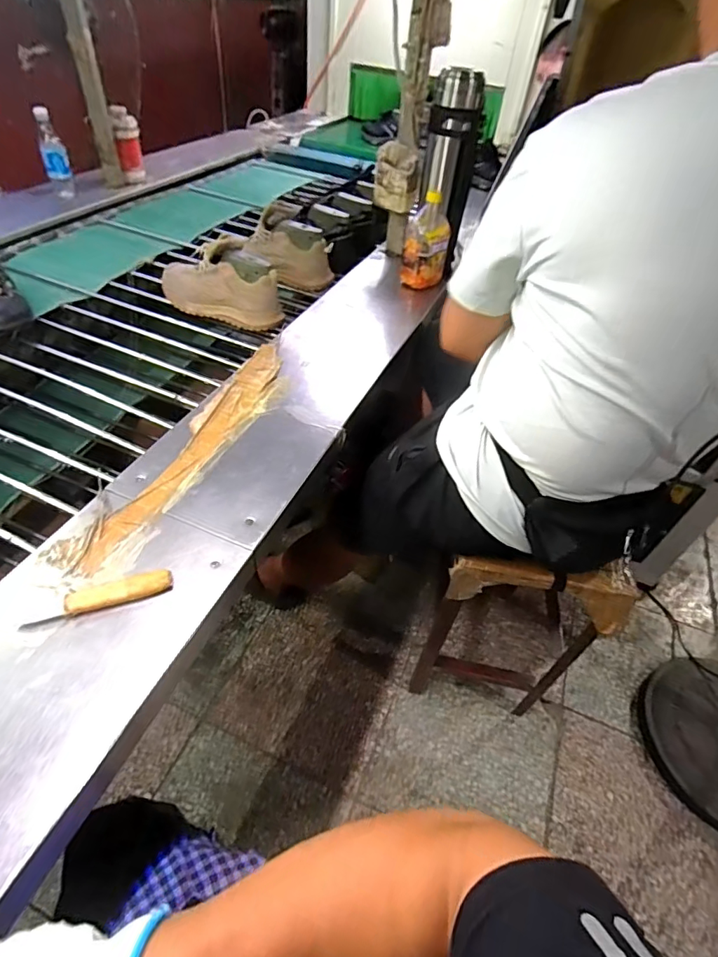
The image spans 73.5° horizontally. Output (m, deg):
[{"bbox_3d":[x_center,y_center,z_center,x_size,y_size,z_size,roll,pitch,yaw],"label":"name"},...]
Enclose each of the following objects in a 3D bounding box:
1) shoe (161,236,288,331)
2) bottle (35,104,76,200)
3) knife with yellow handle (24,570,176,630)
[{"bbox_3d":[-0.302,-0.420,1.042,0.303,0.158,0.112,26,48,16],"label":"shoe"},{"bbox_3d":[-0.858,-0.905,1.361,0.068,0.214,0.068,-19,52,-24],"label":"bottle"},{"bbox_3d":[-0.294,0.132,0.547,0.154,0.016,0.032,-13,50,-19],"label":"knife with yellow handle"}]

